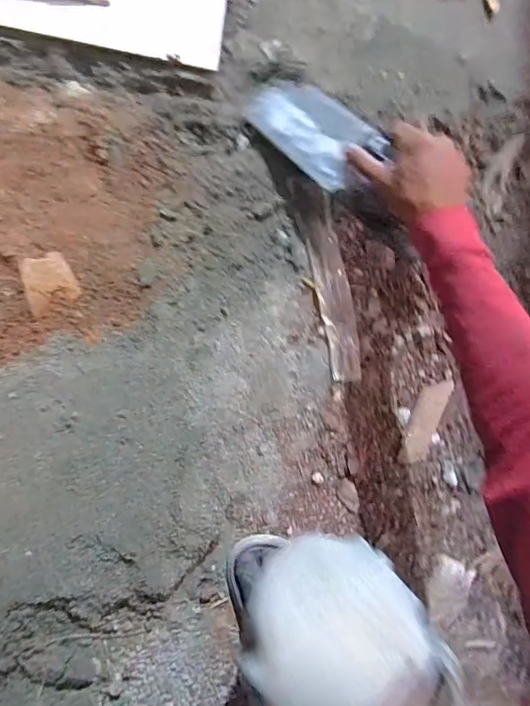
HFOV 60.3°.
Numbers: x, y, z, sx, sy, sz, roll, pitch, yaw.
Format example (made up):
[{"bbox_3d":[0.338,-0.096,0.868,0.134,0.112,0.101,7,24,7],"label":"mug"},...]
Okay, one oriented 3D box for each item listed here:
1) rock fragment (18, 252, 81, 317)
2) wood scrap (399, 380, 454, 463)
[{"bbox_3d":[-0.265,-0.087,0.564,0.058,0.010,0.069,-18,95,-7],"label":"rock fragment"},{"bbox_3d":[0.231,0.098,0.655,0.042,0.007,0.128,22,89,-9],"label":"wood scrap"}]

